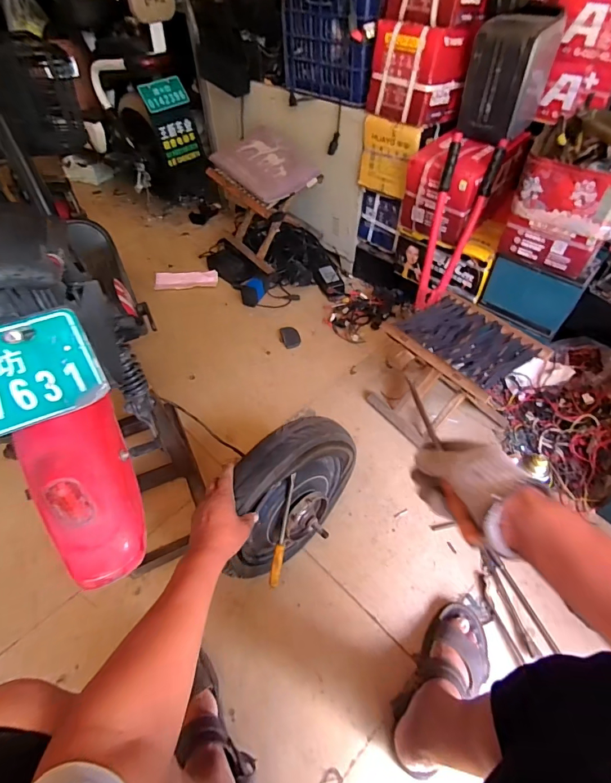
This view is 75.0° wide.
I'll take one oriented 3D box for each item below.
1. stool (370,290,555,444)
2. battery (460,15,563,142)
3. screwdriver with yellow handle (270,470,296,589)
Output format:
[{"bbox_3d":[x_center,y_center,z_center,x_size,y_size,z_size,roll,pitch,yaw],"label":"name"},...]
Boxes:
[{"bbox_3d":[0.366,-0.041,1.047,0.249,0.311,0.300,-34,58,-23],"label":"stool"},{"bbox_3d":[0.527,-0.823,1.042,0.155,0.241,0.183,33,59,25],"label":"battery"},{"bbox_3d":[-0.042,0.261,0.737,0.019,0.237,0.018,13,16,12],"label":"screwdriver with yellow handle"}]

